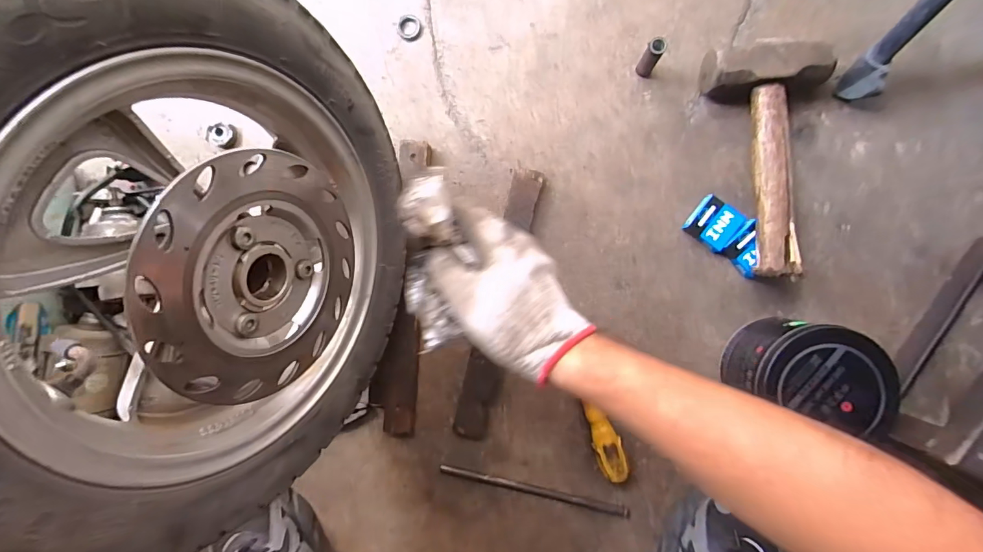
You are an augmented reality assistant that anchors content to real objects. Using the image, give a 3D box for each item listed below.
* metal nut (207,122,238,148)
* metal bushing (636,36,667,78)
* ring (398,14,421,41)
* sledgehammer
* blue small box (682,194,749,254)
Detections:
[{"bbox_3d":[-0.324,-0.169,0.507,0.032,0.010,0.028,10,91,2],"label":"metal nut"},{"bbox_3d":[0.175,-0.239,0.461,0.019,0.055,0.015,37,92,1],"label":"metal bushing"},{"bbox_3d":[-0.098,-0.296,0.500,0.028,0.004,0.030,0,91,2],"label":"ring"},{"bbox_3d":[0.306,-0.127,0.463,0.118,0.053,0.244,-5,91,2],"label":"sledgehammer"},{"bbox_3d":[0.252,-0.060,0.478,0.049,0.024,0.047,38,92,1],"label":"blue small box"}]

